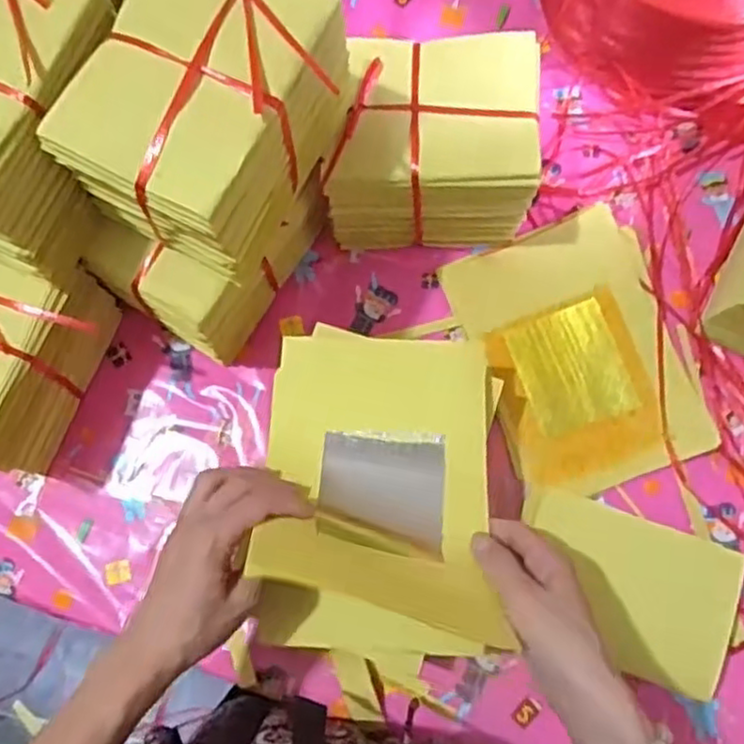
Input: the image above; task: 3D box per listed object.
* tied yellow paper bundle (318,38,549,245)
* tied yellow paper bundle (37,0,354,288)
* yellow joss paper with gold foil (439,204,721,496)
[{"bbox_3d":[0.048,-0.181,0.587,0.160,0.143,0.128,1,78,1],"label":"tied yellow paper bundle"},{"bbox_3d":[-0.099,-0.163,0.454,0.124,0.123,0.166,27,80,7],"label":"tied yellow paper bundle"},{"bbox_3d":[0.181,-0.017,0.611,0.166,0.021,0.226,-20,78,1],"label":"yellow joss paper with gold foil"}]

